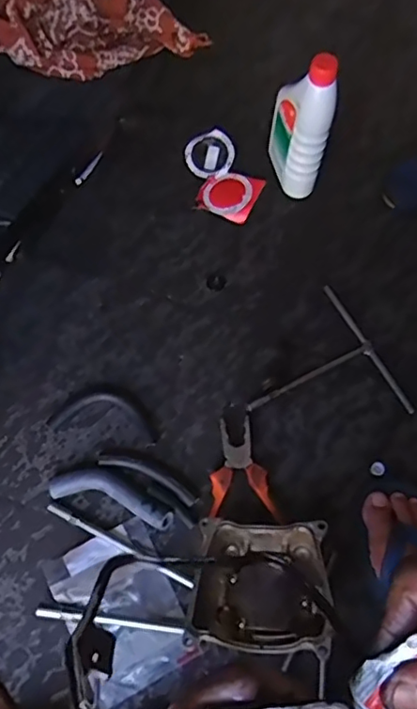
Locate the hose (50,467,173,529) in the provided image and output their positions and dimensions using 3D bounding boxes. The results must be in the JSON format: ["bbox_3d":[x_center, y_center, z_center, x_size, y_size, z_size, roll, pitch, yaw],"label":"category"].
[{"bbox_3d":[-0.103,0.153,0.634,0.135,0.019,0.041,14,68,6],"label":"hose"}]

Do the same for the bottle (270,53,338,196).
[{"bbox_3d":[0.116,-0.296,0.730,0.046,0.197,0.097,-15,68,-6],"label":"bottle"}]

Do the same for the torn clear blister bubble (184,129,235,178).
[{"bbox_3d":[0.002,-0.282,0.823,0.068,0.009,0.062,1,93,15],"label":"torn clear blister bubble"}]

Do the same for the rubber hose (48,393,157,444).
[{"bbox_3d":[-0.119,0.071,0.675,0.125,0.015,0.047,8,67,4],"label":"rubber hose"}]

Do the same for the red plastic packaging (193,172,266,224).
[{"bbox_3d":[0.027,-0.221,0.800,0.079,0.020,0.070,26,69,11],"label":"red plastic packaging"}]

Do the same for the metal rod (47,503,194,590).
[{"bbox_3d":[-0.096,0.203,0.620,0.177,0.011,0.010,25,69,11],"label":"metal rod"}]

